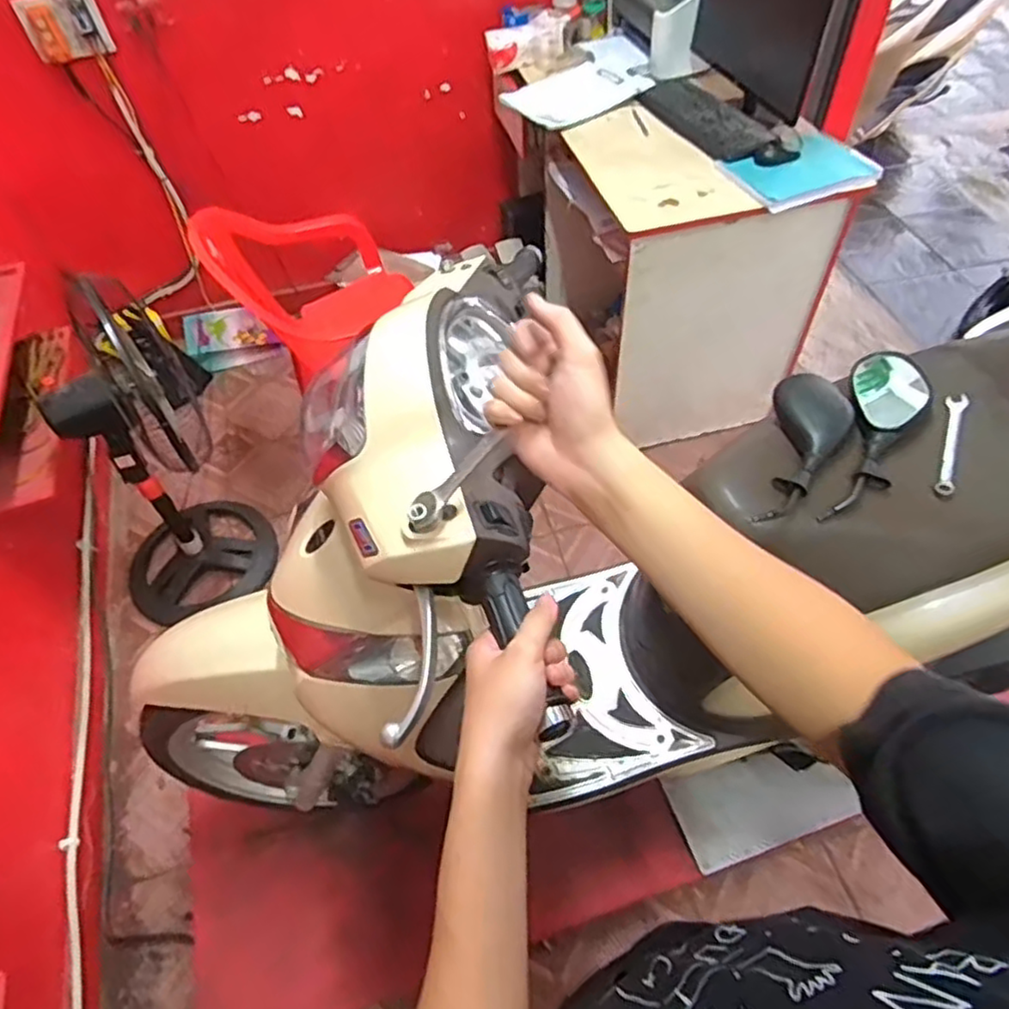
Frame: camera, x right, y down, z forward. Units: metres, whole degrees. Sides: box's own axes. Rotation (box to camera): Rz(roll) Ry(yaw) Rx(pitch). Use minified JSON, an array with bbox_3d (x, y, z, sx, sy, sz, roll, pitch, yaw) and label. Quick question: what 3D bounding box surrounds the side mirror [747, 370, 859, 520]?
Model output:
[{"bbox_3d":[0.376,-0.072,0.874,0.099,0.039,0.231,22,58,19],"label":"side mirror"}]

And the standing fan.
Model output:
[{"bbox_3d":[-0.856,-0.082,1.567,0.373,0.782,0.380,37,64,26],"label":"standing fan"}]

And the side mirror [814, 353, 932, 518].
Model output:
[{"bbox_3d":[0.476,-0.088,0.874,0.103,0.044,0.276,22,58,19],"label":"side mirror"}]

